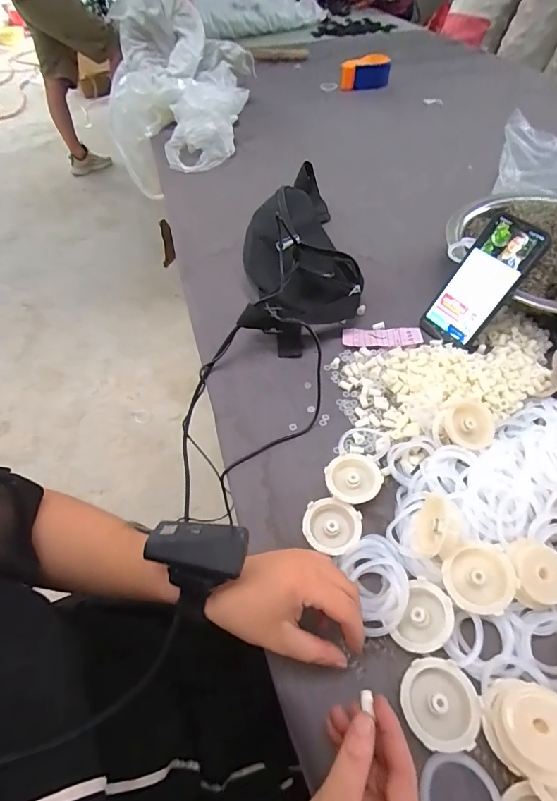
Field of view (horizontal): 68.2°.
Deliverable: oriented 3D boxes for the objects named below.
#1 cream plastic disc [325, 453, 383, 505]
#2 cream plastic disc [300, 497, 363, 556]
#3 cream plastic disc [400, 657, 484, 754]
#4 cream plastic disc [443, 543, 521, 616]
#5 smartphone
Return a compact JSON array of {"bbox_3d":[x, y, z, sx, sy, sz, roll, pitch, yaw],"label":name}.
[{"bbox_3d":[0.076,0.081,0.419,0.056,0.018,0.051,-2,51,2],"label":"cream plastic disc"},{"bbox_3d":[0.051,0.122,0.397,0.053,0.017,0.051,-2,51,2],"label":"cream plastic disc"},{"bbox_3d":[0.117,0.221,0.300,0.052,0.015,0.054,-2,51,2],"label":"cream plastic disc"},{"bbox_3d":[0.161,0.143,0.329,0.052,0.016,0.048,-10,51,-5],"label":"cream plastic disc"},{"bbox_3d":[0.255,-0.144,0.520,0.015,0.162,0.073,4,40,-43],"label":"smartphone"}]

